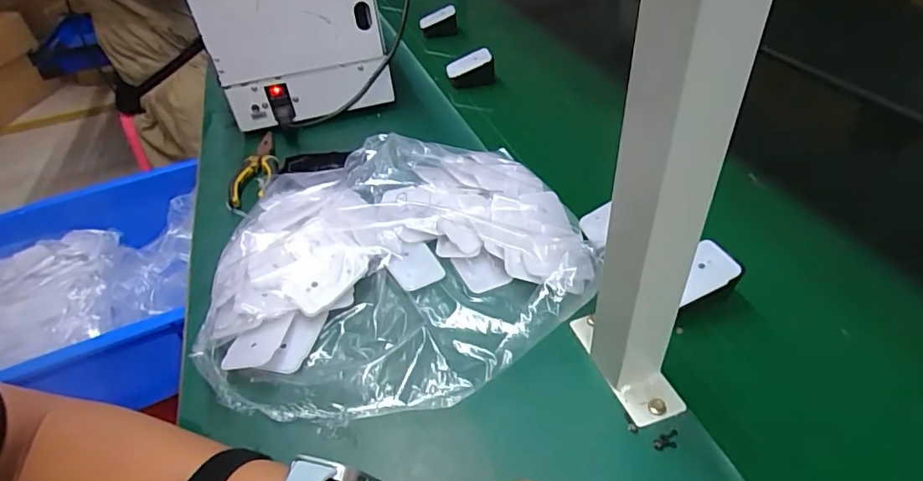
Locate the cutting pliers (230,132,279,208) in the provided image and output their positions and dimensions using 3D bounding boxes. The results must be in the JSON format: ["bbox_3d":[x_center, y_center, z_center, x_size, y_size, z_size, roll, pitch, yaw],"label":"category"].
[{"bbox_3d":[-0.250,-0.093,0.625,0.051,0.025,0.144,-12,43,-7],"label":"cutting pliers"}]

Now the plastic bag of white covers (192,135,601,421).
[{"bbox_3d":[-0.053,0.011,0.454,0.319,0.063,0.266,-6,43,0],"label":"plastic bag of white covers"}]

